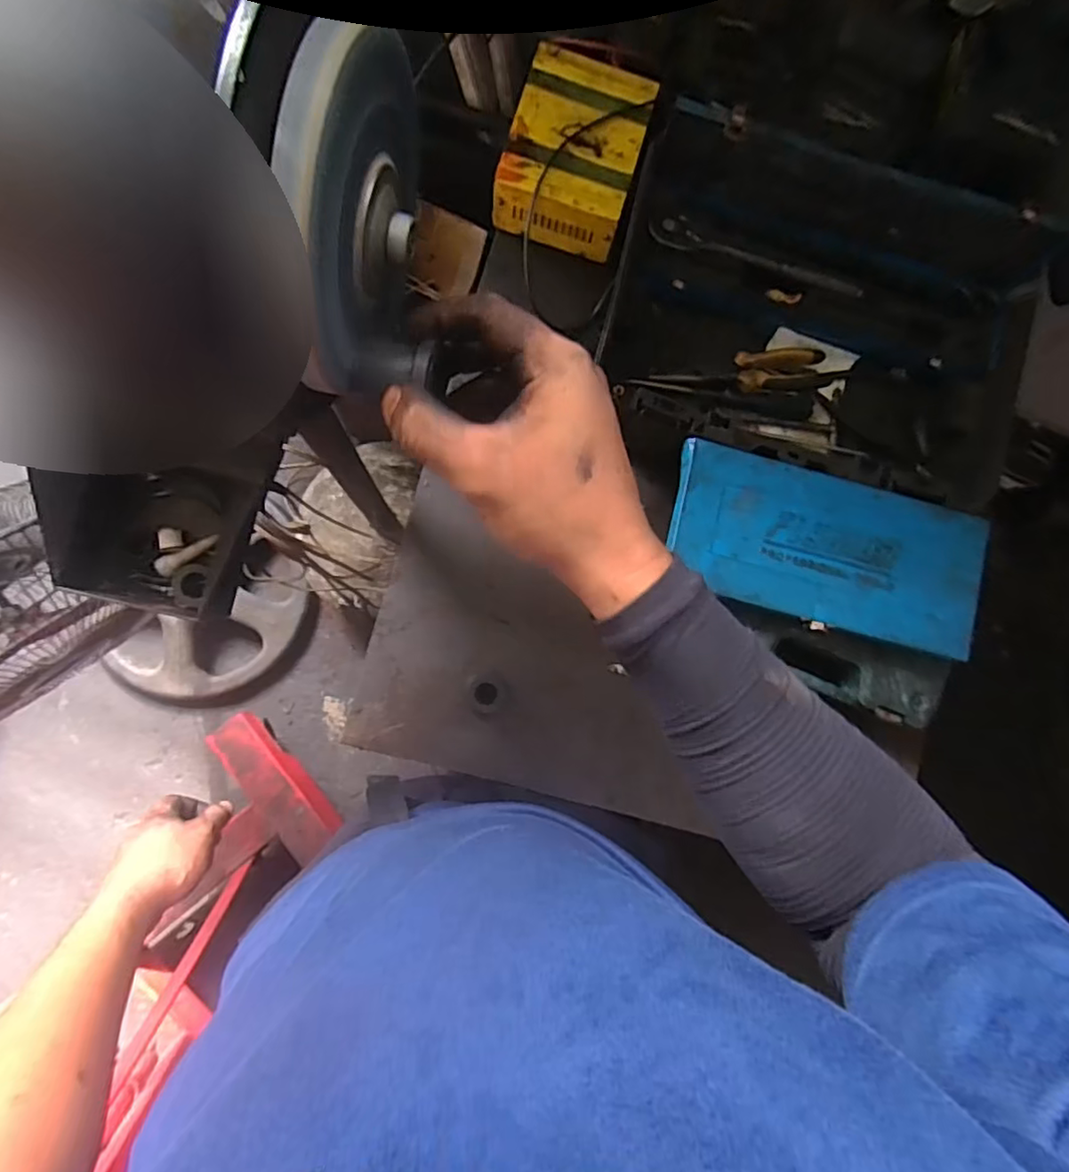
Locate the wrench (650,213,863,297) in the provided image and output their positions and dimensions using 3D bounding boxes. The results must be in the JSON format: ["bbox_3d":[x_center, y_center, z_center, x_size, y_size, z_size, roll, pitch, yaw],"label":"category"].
[{"bbox_3d":[0.242,-0.359,0.663,0.238,0.023,0.025,17,83,-4],"label":"wrench"}]

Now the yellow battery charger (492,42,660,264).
[{"bbox_3d":[0.047,-0.487,0.673,0.140,0.058,0.212,17,83,-4],"label":"yellow battery charger"}]

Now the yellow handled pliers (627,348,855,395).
[{"bbox_3d":[0.236,-0.234,0.673,0.234,0.033,0.050,-12,86,-7],"label":"yellow handled pliers"}]

